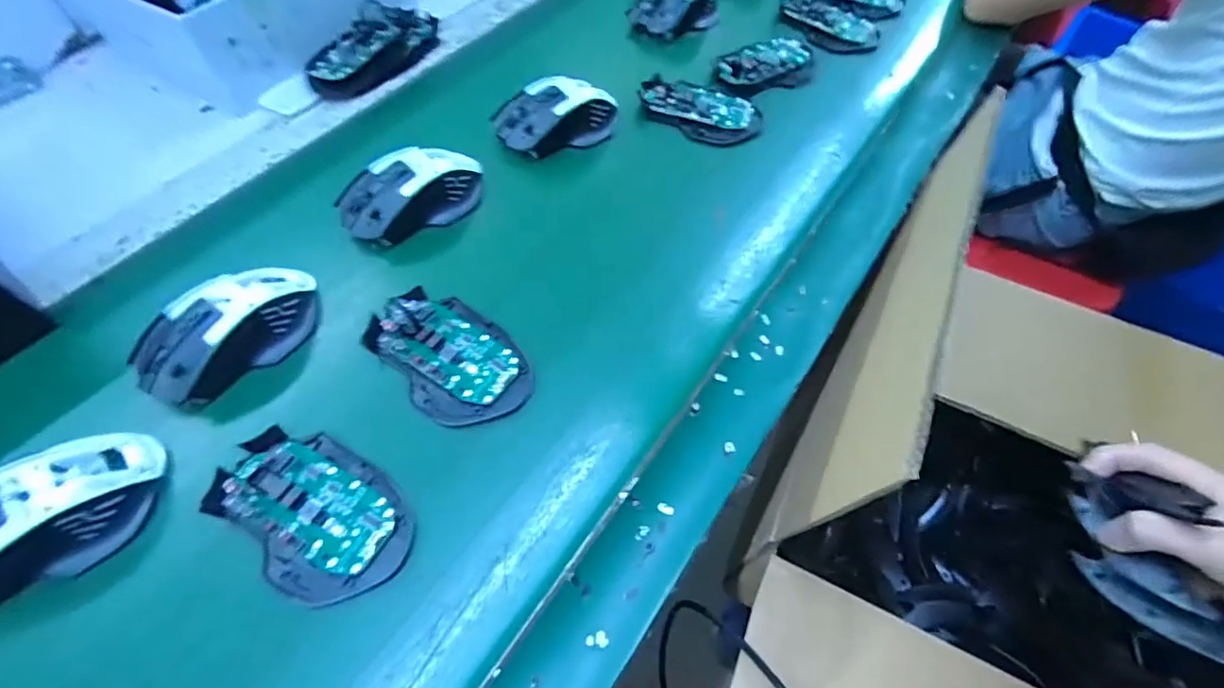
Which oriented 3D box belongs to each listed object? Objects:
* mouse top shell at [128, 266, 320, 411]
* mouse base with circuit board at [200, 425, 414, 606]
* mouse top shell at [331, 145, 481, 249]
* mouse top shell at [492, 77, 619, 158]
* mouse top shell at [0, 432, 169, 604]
[{"bbox_3d":[-0.246,-0.009,0.355,0.065,0.037,0.116,38,65,20],"label":"mouse top shell"},{"bbox_3d":[-0.165,0.091,0.304,0.109,0.019,0.071,36,65,20],"label":"mouse base with circuit board"},{"bbox_3d":[-0.152,-0.121,0.427,0.112,0.035,0.062,-35,65,-20],"label":"mouse top shell"},{"bbox_3d":[-0.047,-0.203,0.481,0.107,0.035,0.057,-25,62,-15],"label":"mouse top shell"},{"bbox_3d":[-0.308,0.093,0.292,0.072,0.041,0.117,40,66,21],"label":"mouse top shell"}]

